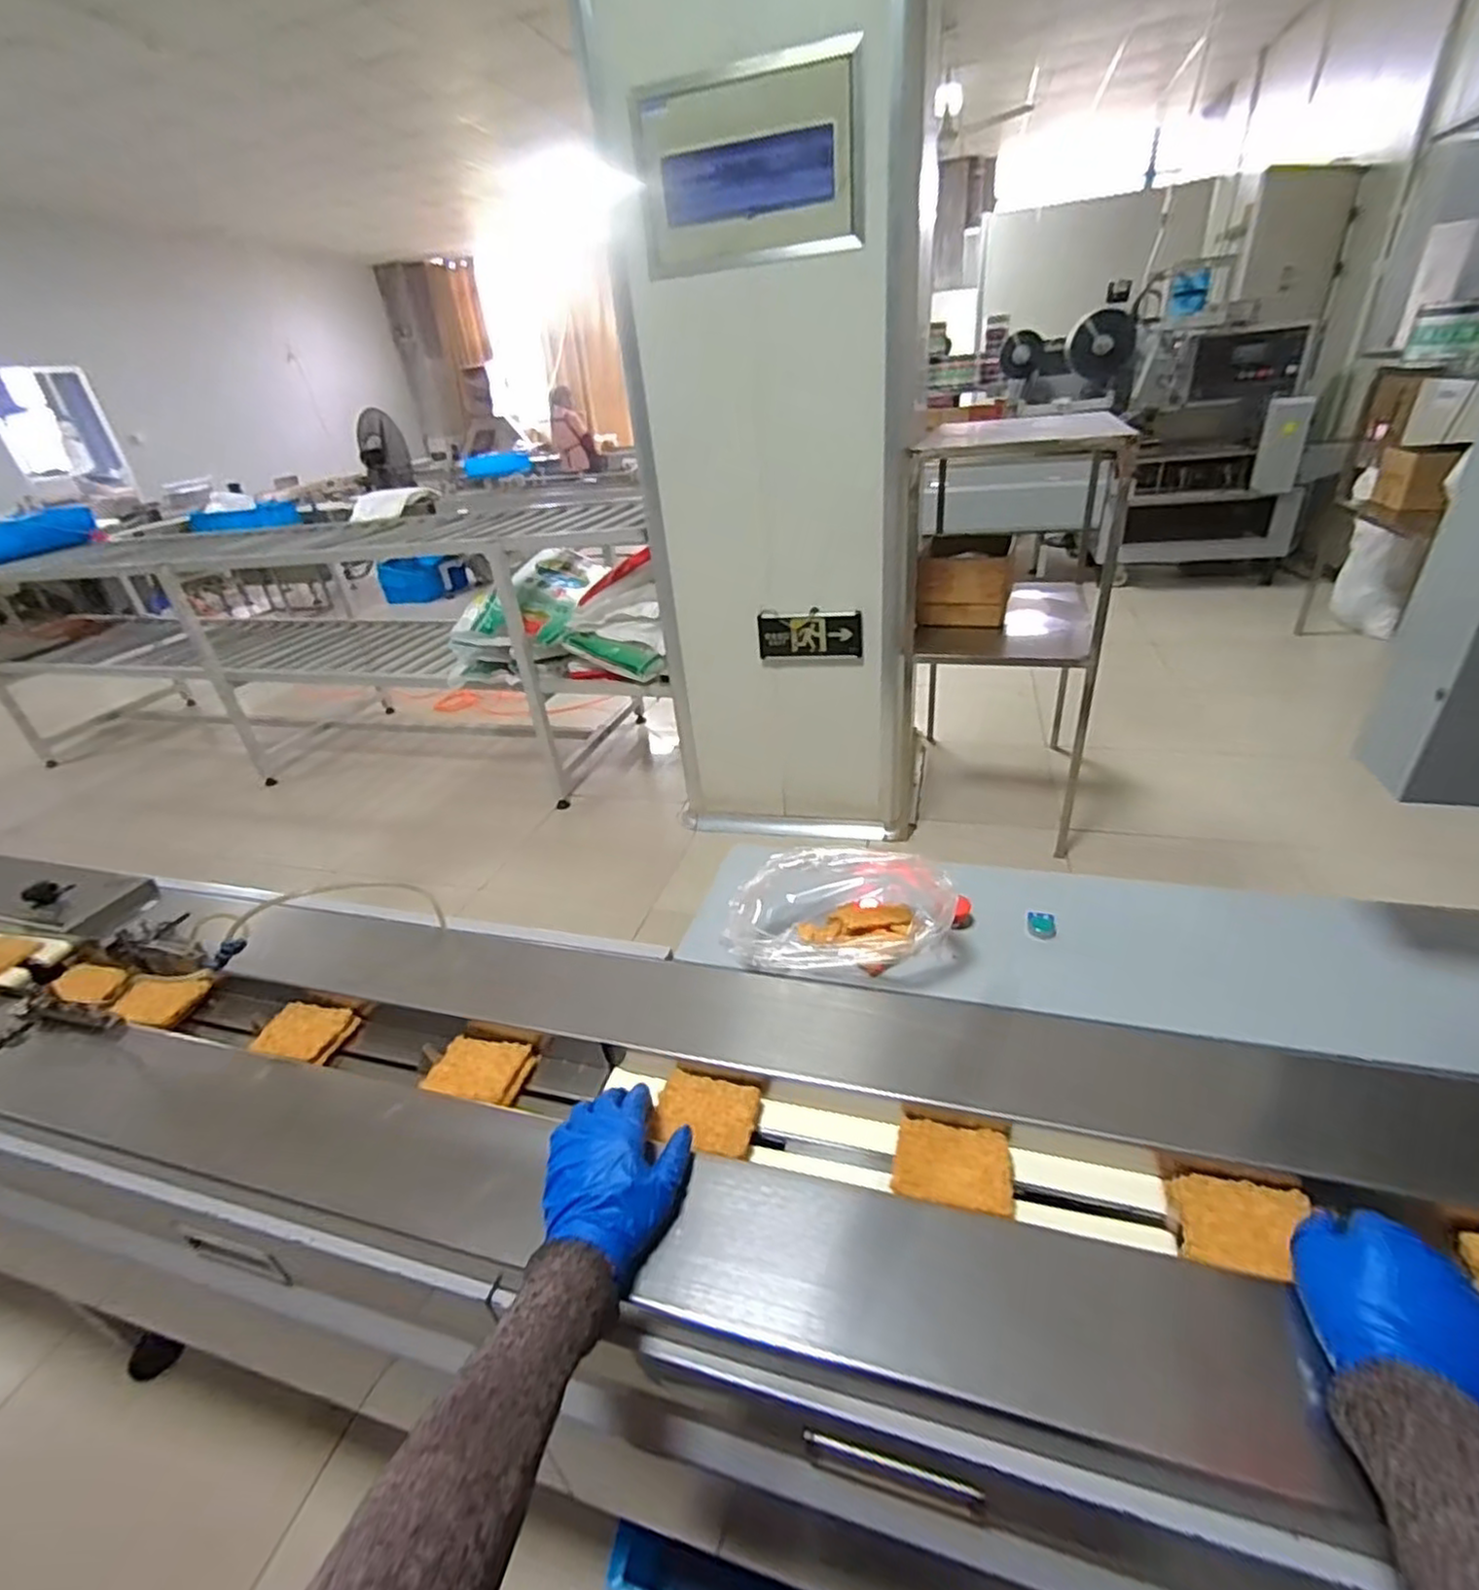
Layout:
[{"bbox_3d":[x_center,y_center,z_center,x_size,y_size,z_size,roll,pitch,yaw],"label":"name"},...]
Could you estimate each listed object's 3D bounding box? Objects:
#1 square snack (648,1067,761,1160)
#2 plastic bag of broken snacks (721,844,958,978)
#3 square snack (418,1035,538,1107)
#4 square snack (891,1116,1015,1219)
[{"bbox_3d":[-0.031,0.291,0.633,0.092,0.010,0.069,6,34,18],"label":"square snack"},{"bbox_3d":[0.111,0.126,0.803,0.252,0.111,0.164,-3,31,5],"label":"plastic bag of broken snacks"},{"bbox_3d":[-0.261,0.280,0.704,0.092,0.024,0.065,3,32,14],"label":"square snack"},{"bbox_3d":[0.176,0.304,0.572,0.091,0.008,0.073,4,28,16],"label":"square snack"}]

